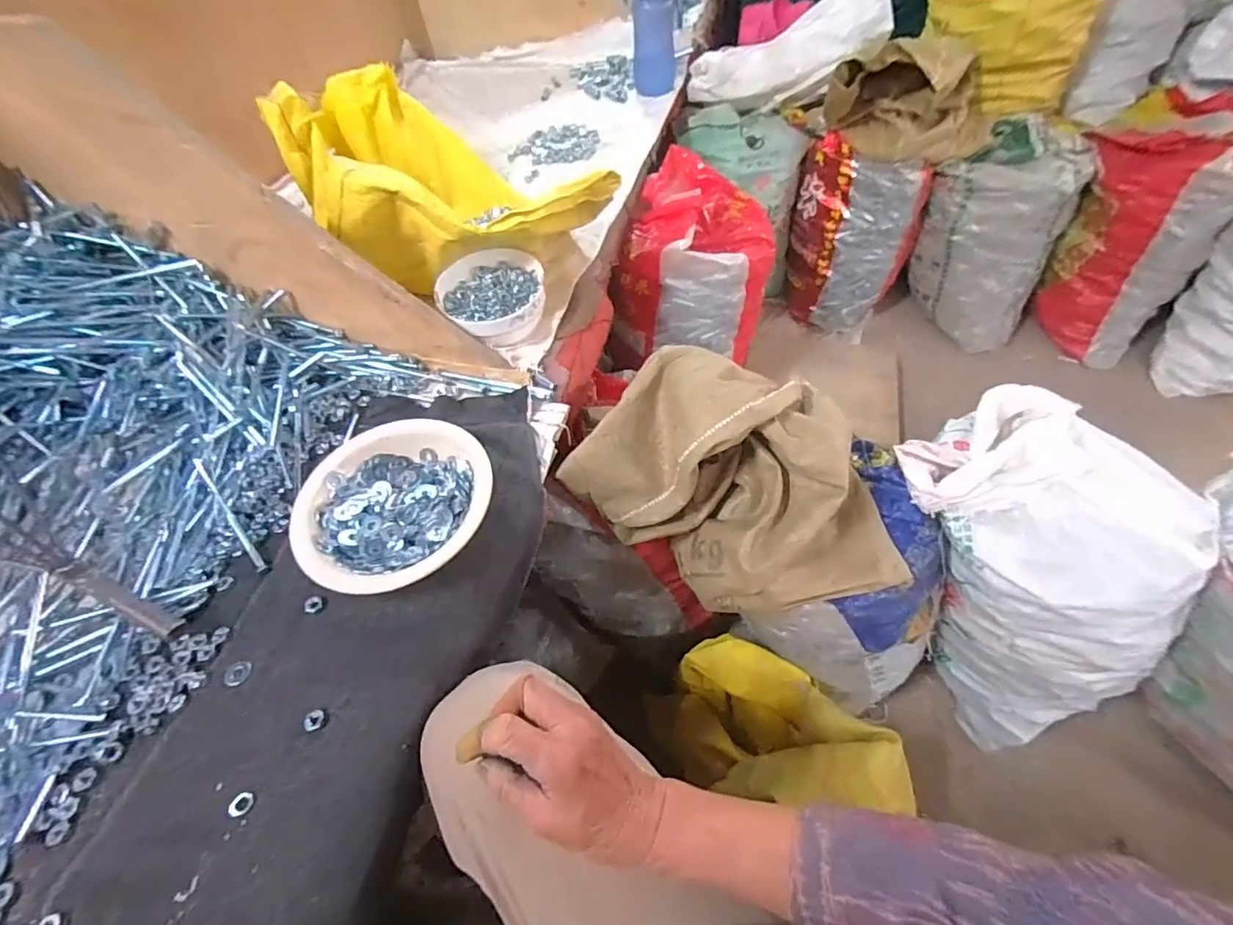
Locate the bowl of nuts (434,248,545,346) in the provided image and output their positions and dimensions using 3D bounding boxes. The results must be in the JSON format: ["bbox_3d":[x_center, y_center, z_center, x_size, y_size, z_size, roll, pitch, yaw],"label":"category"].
[{"bbox_3d":[-0.147,-0.198,0.655,0.127,0.064,0.137,-2,53,3],"label":"bowl of nuts"}]

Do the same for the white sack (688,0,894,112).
[{"bbox_3d":[0.358,-0.858,1.135,0.401,0.150,0.103,-13,51,16],"label":"white sack"}]

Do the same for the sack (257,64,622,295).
[{"bbox_3d":[-0.265,-0.389,0.737,0.295,0.172,0.472,-34,57,-20],"label":"sack"}]

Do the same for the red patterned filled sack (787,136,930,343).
[{"bbox_3d":[0.541,-0.511,1.255,0.274,0.396,0.131,16,56,16],"label":"red patterned filled sack"}]

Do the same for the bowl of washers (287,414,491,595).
[{"bbox_3d":[-0.204,0.036,0.493,0.168,0.038,0.170,-2,53,3],"label":"bowl of washers"}]

